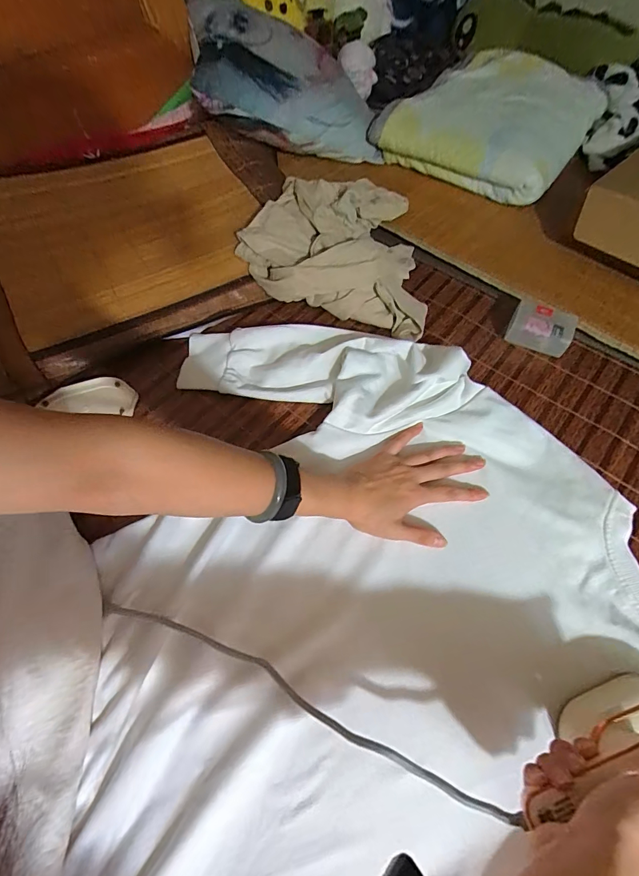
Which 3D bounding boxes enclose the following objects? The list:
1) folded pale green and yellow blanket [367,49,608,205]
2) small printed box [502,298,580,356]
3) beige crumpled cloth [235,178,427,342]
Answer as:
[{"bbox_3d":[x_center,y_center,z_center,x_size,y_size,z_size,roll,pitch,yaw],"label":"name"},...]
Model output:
[{"bbox_3d":[0.351,-0.643,0.803,0.334,0.092,0.417,32,66,17],"label":"folded pale green and yellow blanket"},{"bbox_3d":[0.328,-0.166,0.587,0.088,0.044,0.064,24,64,12],"label":"small printed box"},{"bbox_3d":[0.039,-0.323,0.643,0.303,0.085,0.265,14,63,8],"label":"beige crumpled cloth"}]

